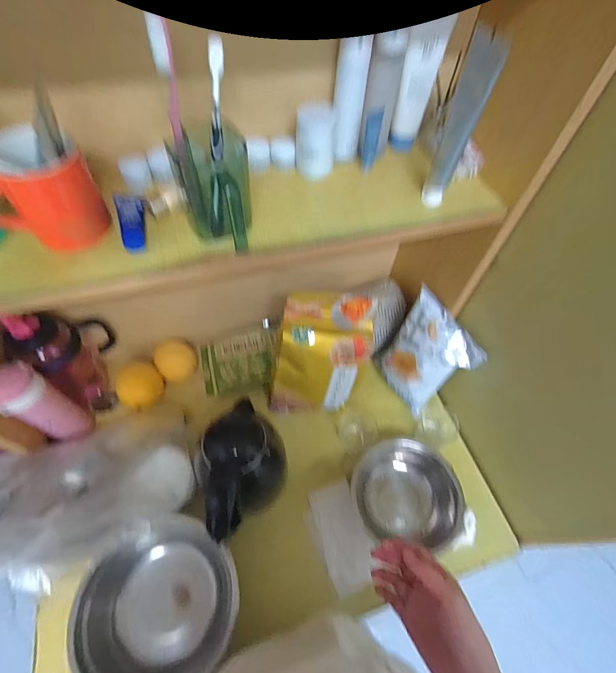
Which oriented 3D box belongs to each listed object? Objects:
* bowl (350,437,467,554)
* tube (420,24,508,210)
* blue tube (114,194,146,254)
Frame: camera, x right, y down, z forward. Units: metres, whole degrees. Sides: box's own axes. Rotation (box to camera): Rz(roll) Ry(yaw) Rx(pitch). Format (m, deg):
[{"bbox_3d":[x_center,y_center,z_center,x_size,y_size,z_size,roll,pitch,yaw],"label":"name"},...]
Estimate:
[{"bbox_3d":[0.178,0.286,0.667,0.194,0.080,0.176,10,57,4],"label":"bowl"},{"bbox_3d":[0.171,-0.233,0.408,0.024,0.180,0.041,-6,57,-6],"label":"tube"},{"bbox_3d":[-0.202,-0.131,0.410,0.027,0.021,0.084,-14,58,-11],"label":"blue tube"}]

